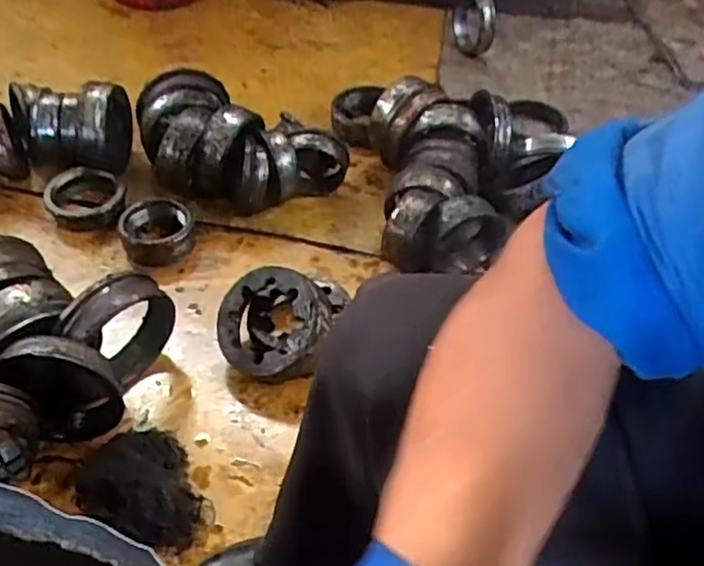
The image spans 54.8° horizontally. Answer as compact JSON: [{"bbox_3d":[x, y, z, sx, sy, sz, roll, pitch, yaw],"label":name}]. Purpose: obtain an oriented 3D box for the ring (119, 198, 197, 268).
[{"bbox_3d":[-0.364,-0.093,1.263,0.131,0.067,0.130,-5,46,-7],"label":"ring"}]

